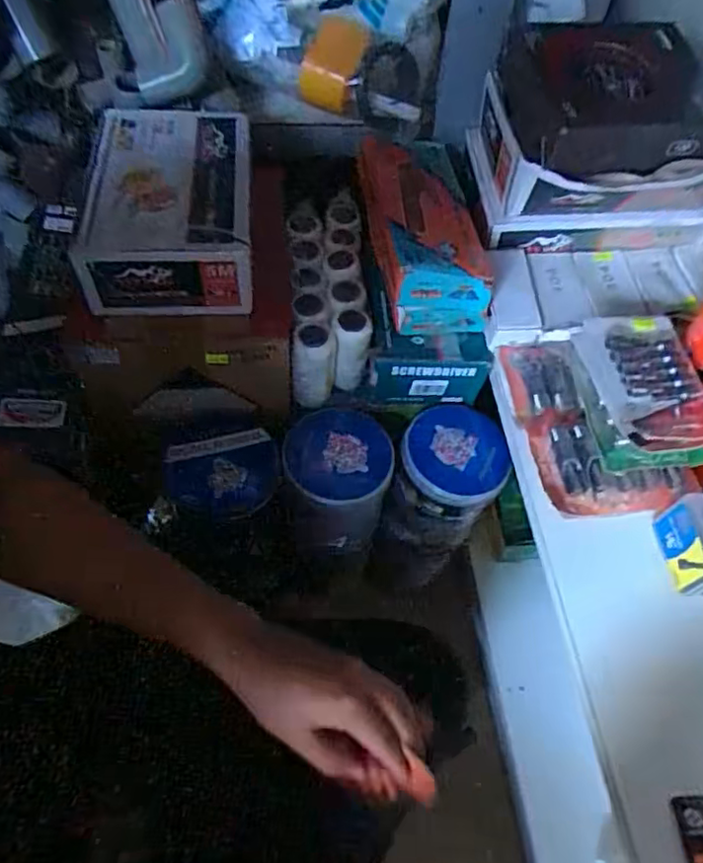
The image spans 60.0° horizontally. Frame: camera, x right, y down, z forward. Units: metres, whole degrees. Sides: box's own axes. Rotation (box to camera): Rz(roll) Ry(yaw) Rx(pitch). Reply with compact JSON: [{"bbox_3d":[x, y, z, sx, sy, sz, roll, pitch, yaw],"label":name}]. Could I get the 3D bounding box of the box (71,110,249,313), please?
[{"bbox_3d":[-0.178,-0.224,0.608,0.149,0.076,0.228,-2,56,-6],"label":"box"}]

